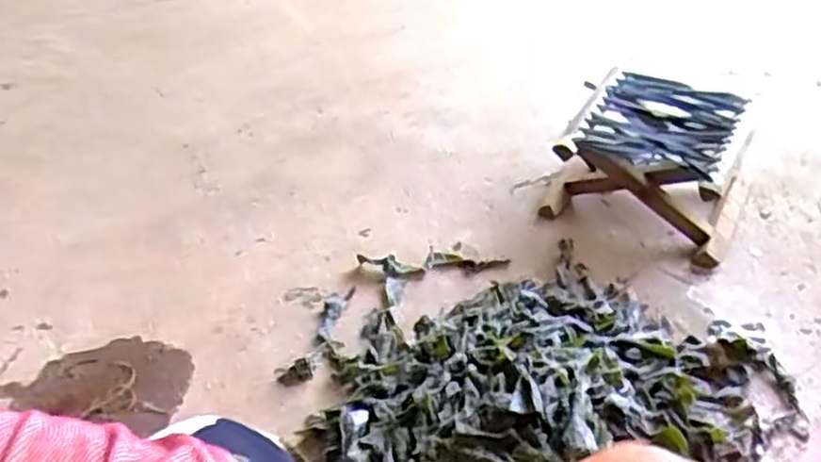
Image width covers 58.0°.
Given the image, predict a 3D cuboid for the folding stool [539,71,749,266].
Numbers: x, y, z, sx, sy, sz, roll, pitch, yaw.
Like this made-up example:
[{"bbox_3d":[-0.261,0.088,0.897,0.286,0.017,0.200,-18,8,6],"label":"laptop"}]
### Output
[{"bbox_3d":[0.346,-0.097,1.063,0.255,0.140,0.245,19,43,22],"label":"folding stool"}]

